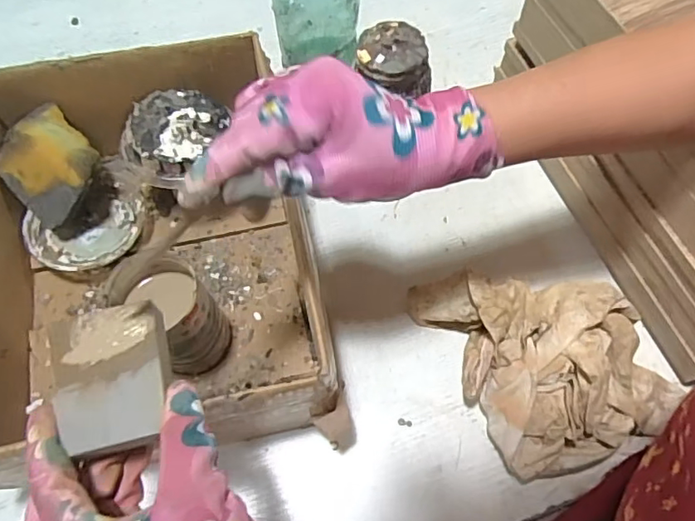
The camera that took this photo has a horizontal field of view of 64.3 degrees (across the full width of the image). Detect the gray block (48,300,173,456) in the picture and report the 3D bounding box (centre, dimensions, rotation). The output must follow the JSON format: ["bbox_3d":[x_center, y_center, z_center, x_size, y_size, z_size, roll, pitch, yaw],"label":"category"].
[{"bbox_3d":[-0.117,0.056,0.274,0.054,0.009,0.067,-12,63,-7],"label":"gray block"}]

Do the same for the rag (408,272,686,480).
[{"bbox_3d":[0.165,0.063,0.441,0.157,0.086,0.190,-24,65,-12],"label":"rag"}]

